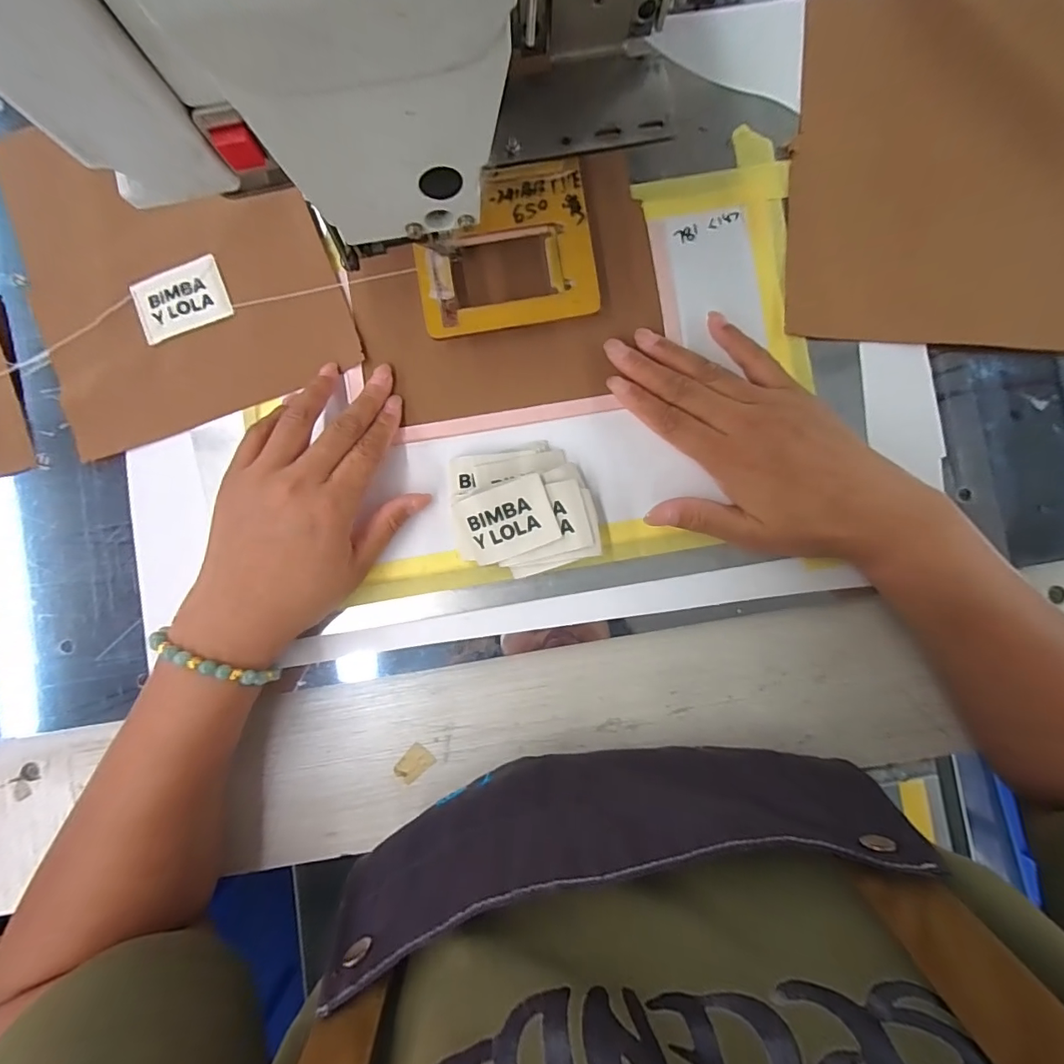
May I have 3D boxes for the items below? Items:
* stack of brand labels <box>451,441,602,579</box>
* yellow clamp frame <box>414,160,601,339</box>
[{"bbox_3d":[-0.006,-0.014,0.288,0.081,0.030,0.075,-12,92,0],"label":"stack of brand labels"},{"bbox_3d":[-0.017,-0.169,0.285,0.104,0.007,0.091,-9,91,0],"label":"yellow clamp frame"}]

